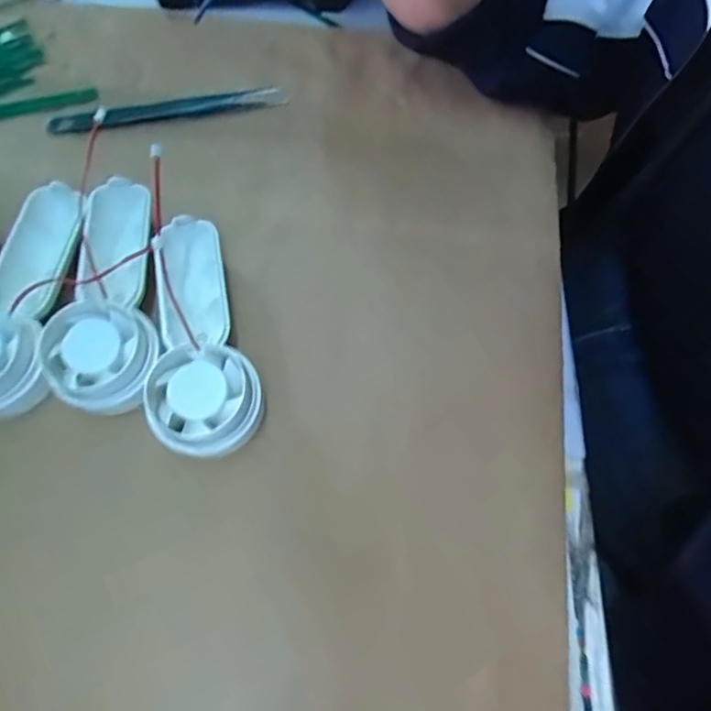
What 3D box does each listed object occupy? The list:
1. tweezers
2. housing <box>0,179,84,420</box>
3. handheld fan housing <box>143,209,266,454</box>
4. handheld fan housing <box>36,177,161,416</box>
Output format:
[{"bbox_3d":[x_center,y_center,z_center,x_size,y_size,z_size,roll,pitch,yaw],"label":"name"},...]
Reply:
[{"bbox_3d":[-0.104,-0.134,0.283,0.128,0.011,0.010,-8,69,-3],"label":"tweezers"},{"bbox_3d":[-0.154,-0.026,0.240,0.045,0.031,0.111,4,69,2],"label":"housing"},{"bbox_3d":[-0.073,-0.008,0.236,0.044,0.032,0.111,-17,70,-7],"label":"handheld fan housing"},{"bbox_3d":[-0.113,-0.029,0.236,0.045,0.021,0.111,-8,69,-3],"label":"handheld fan housing"}]

